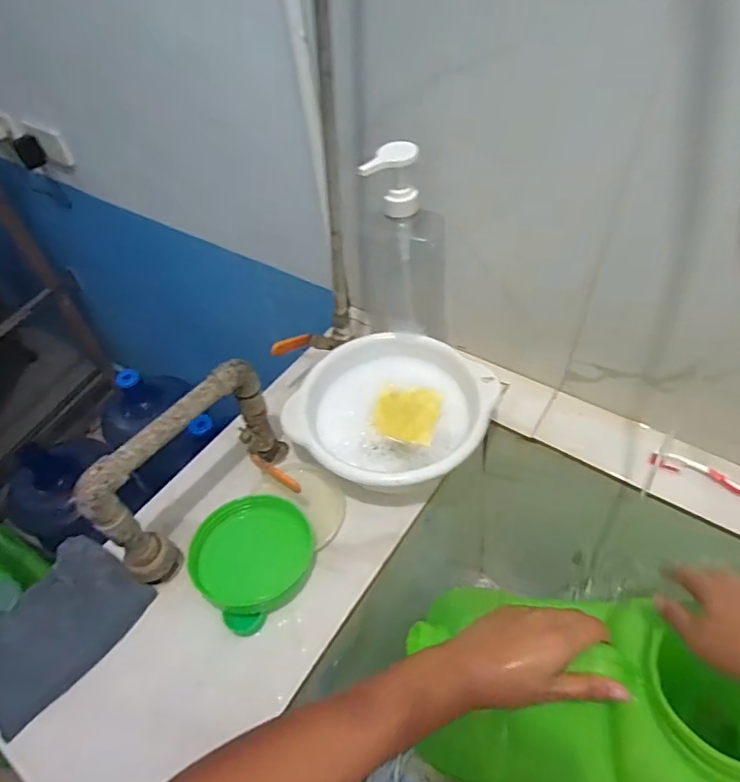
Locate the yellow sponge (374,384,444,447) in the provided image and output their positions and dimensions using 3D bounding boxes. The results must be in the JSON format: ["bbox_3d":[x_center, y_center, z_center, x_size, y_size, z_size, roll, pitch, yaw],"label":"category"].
[{"bbox_3d":[0.042,0.025,0.594,0.071,0.012,0.073,12,53,16],"label":"yellow sponge"}]

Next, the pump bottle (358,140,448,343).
[{"bbox_3d":[0.039,-0.160,0.592,0.101,0.247,0.069,1,50,7],"label":"pump bottle"}]

